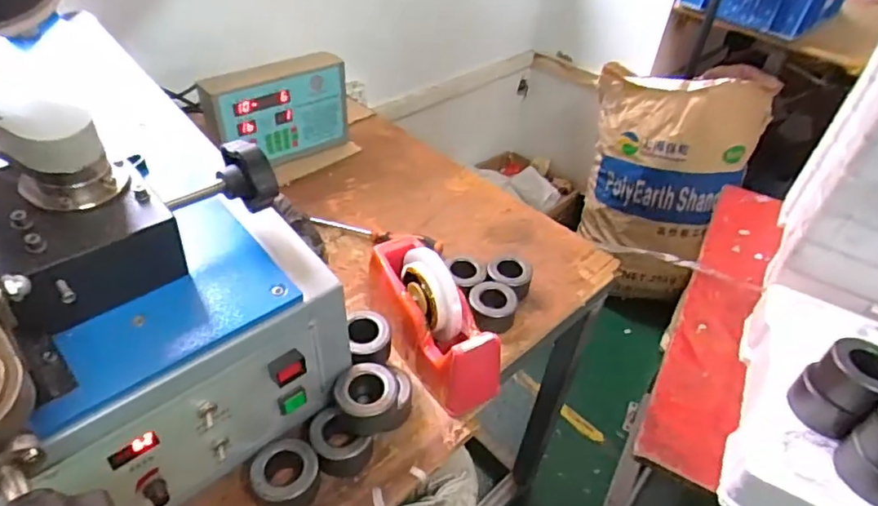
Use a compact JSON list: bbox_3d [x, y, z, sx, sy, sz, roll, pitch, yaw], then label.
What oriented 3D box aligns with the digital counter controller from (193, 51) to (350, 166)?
[{"bbox_3d":[-0.261,-0.226,0.917,0.227,0.162,0.054,-27,51,-32],"label":"digital counter controller"}]

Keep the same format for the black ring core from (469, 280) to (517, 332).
[{"bbox_3d":[0.068,0.071,0.716,0.060,0.050,0.049,5,41,-1],"label":"black ring core"}]

